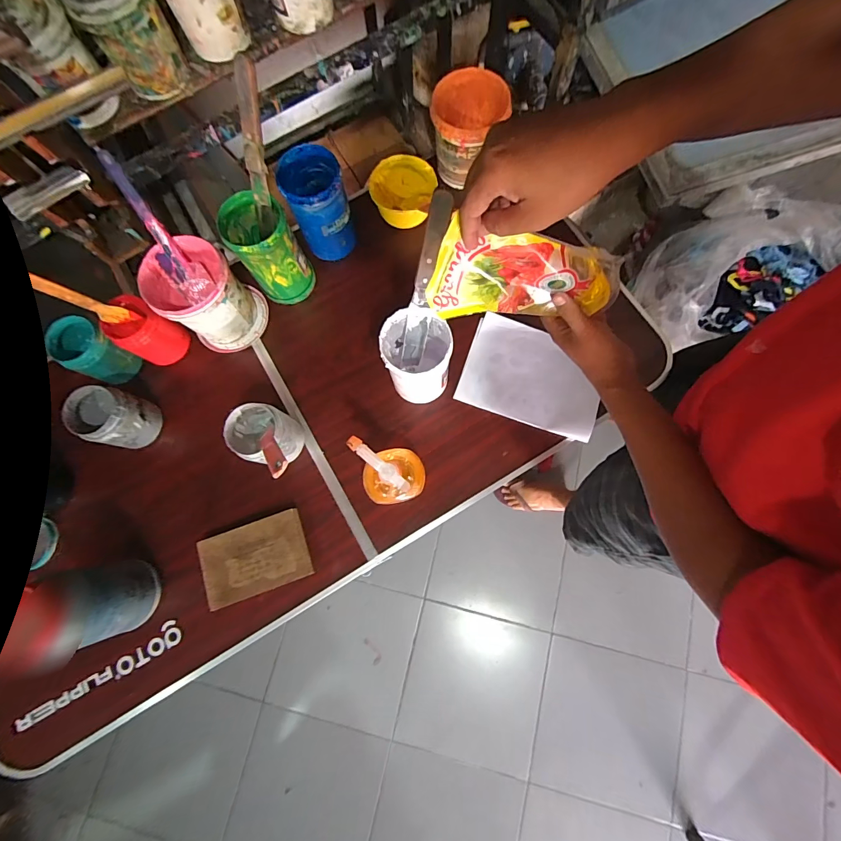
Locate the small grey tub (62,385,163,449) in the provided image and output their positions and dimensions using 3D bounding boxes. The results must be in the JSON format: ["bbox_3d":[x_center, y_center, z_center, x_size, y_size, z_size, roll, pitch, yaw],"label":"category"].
[{"bbox_3d":[-0.468,-0.003,0.592,0.081,0.092,0.079,0,78,1],"label":"small grey tub"}]

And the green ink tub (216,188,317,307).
[{"bbox_3d":[-0.241,-0.270,0.617,0.095,0.138,0.104,-32,79,-5],"label":"green ink tub"}]

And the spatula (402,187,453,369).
[{"bbox_3d":[0.003,-0.160,0.491,0.030,0.250,0.010,20,53,4],"label":"spatula"}]

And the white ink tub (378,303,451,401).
[{"bbox_3d":[-0.007,-0.091,0.571,0.090,0.146,0.096,0,78,1],"label":"white ink tub"}]

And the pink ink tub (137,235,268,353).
[{"bbox_3d":[-0.340,-0.197,0.616,0.132,0.122,0.124,0,78,1],"label":"pink ink tub"}]

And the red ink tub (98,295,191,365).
[{"bbox_3d":[-0.439,-0.142,0.619,0.073,0.091,0.077,0,78,1],"label":"red ink tub"}]

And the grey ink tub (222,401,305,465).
[{"bbox_3d":[-0.233,0.022,0.582,0.084,0.090,0.083,24,79,7],"label":"grey ink tub"}]

